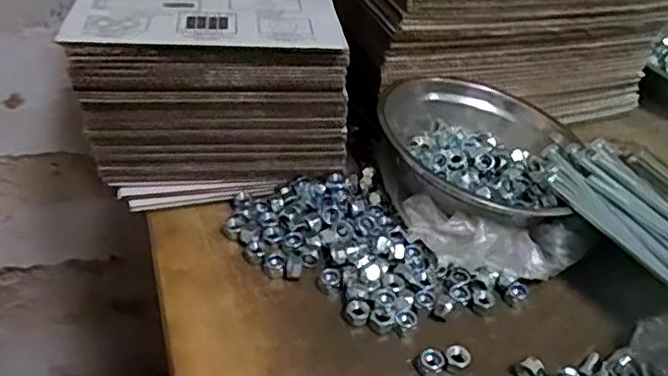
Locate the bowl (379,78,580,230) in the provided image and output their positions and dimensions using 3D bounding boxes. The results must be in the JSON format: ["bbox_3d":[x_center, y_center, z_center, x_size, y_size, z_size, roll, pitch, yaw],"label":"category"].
[{"bbox_3d":[0.137,-0.031,0.599,0.157,0.065,0.187,-7,39,-14],"label":"bowl"}]

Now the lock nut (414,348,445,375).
[{"bbox_3d":[0.070,0.127,0.466,0.021,0.007,0.018,-25,46,-32],"label":"lock nut"}]

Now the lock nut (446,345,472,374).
[{"bbox_3d":[0.091,0.126,0.469,0.018,0.009,0.022,14,40,14],"label":"lock nut"}]

